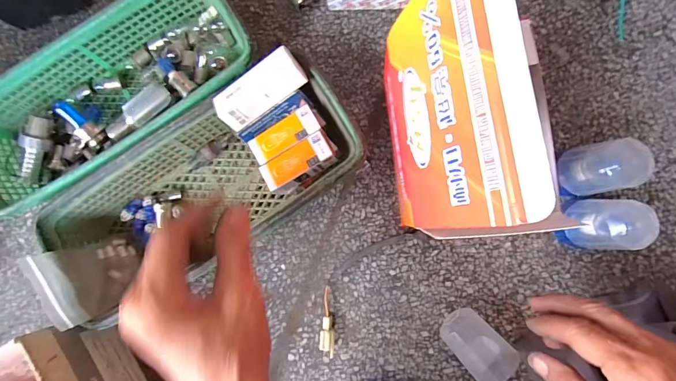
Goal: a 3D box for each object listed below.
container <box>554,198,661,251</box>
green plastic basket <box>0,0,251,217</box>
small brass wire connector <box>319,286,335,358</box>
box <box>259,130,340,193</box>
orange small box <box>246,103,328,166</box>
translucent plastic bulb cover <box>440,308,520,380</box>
[{"bbox_3d":[0.227,0.031,0.315,0.041,0.080,0.040,-8,85,2],"label":"container"},{"bbox_3d":[-0.223,-0.089,0.365,0.286,0.076,0.131,-31,85,0],"label":"green plastic basket"},{"bbox_3d":[-0.011,0.129,0.358,0.014,0.014,0.063,-1,86,3],"label":"small brass wire connector"},{"bbox_3d":[-0.032,-0.023,0.329,0.067,0.037,0.030,-31,85,0],"label":"box"},{"bbox_3d":[-0.045,-0.049,0.330,0.069,0.026,0.025,-31,85,0],"label":"orange small box"},{"bbox_3d":[0.127,0.142,0.339,0.068,0.028,0.043,43,89,5],"label":"translucent plastic bulb cover"}]

